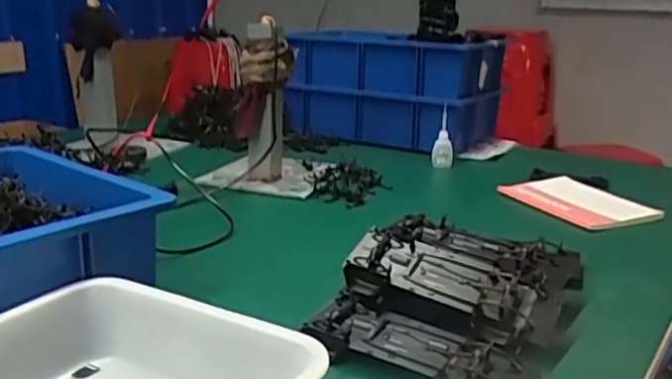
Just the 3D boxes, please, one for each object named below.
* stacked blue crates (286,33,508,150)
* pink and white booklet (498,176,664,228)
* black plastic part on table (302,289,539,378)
[{"bbox_3d":[0.141,-0.230,1.399,0.399,0.211,0.324,10,19,25],"label":"stacked blue crates"},{"bbox_3d":[0.357,0.013,0.956,0.135,0.009,0.188,-6,19,-22],"label":"pink and white booklet"},{"bbox_3d":[0.069,0.135,0.543,0.193,0.029,0.085,11,20,28],"label":"black plastic part on table"}]

